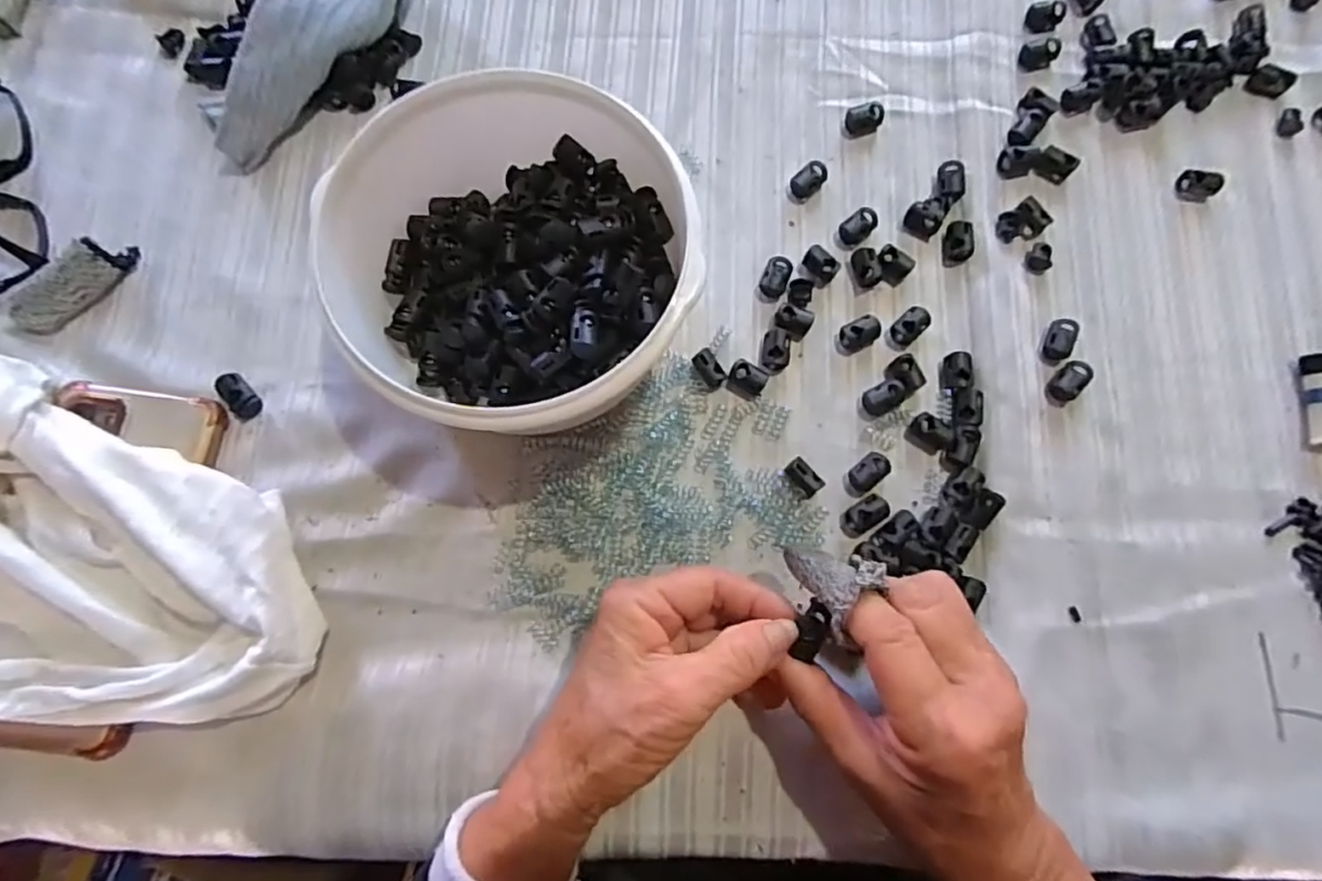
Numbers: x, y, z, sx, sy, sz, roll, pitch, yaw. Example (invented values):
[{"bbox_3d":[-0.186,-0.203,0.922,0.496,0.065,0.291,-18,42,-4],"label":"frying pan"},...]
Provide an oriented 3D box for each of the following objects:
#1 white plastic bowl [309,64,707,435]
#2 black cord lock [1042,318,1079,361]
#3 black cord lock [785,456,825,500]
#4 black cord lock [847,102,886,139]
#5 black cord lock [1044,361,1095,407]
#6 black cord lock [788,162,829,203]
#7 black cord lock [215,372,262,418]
[{"bbox_3d":[-0.064,-0.080,0.305,0.159,0.079,0.160,0,78,0],"label":"white plastic bowl"},{"bbox_3d":[0.209,-0.053,0.334,0.013,0.007,0.022,17,79,4],"label":"black cord lock"},{"bbox_3d":[0.072,0.019,0.321,0.011,0.010,0.020,-39,81,-7],"label":"black cord lock"},{"bbox_3d":[0.117,-0.185,0.367,0.021,0.011,0.013,-14,78,-3],"label":"black cord lock"},{"bbox_3d":[0.209,-0.030,0.328,0.014,0.008,0.025,44,82,8],"label":"black cord lock"},{"bbox_3d":[0.082,-0.145,0.356,0.022,0.008,0.014,-43,81,-8],"label":"black cord lock"},{"bbox_3d":[-0.217,-0.023,0.329,0.014,0.007,0.025,-39,81,-7],"label":"black cord lock"}]

